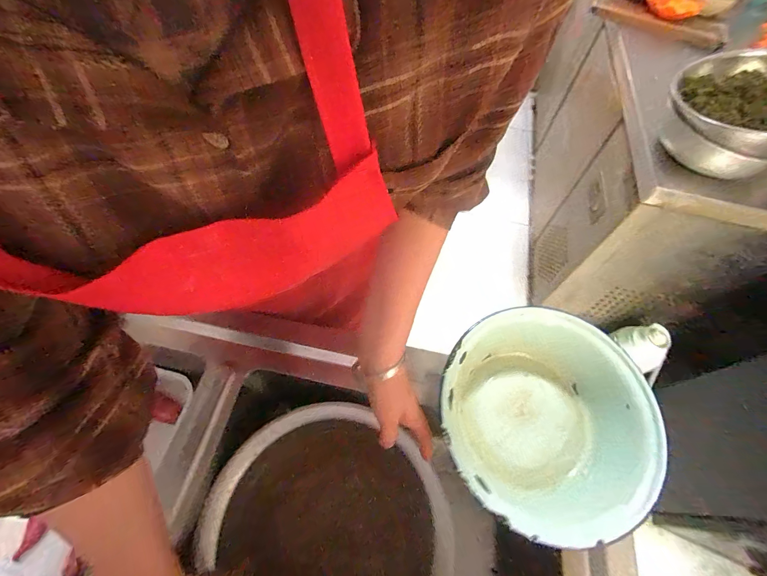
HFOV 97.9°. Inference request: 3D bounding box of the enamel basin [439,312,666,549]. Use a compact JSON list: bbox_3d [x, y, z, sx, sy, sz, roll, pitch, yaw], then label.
[{"bbox_3d":[0.175,0.148,0.381,0.227,0.090,0.215,2,60,-3],"label":"enamel basin"}]

